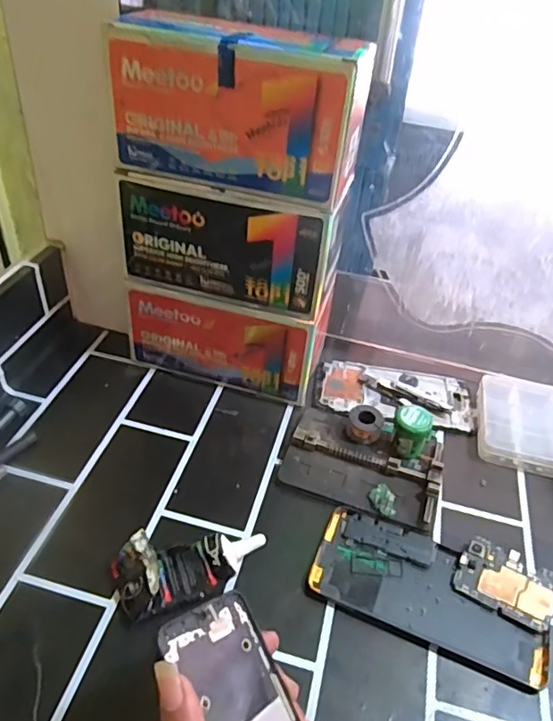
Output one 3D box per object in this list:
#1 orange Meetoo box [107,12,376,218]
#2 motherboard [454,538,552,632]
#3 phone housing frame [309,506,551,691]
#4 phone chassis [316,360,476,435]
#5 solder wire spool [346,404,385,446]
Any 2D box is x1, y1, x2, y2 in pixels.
[{"bbox_3d":[-0.023,-0.194,0.410,0.176,0.097,0.096,13,43,7],"label":"orange Meetoo box"},{"bbox_3d":[0.167,0.160,0.395,0.065,0.010,0.045,24,45,18],"label":"motherboard"},{"bbox_3d":[0.109,0.164,0.392,0.163,0.005,0.070,19,44,14],"label":"phone housing frame"},{"bbox_3d":[0.117,0.032,0.540,0.150,0.009,0.075,8,42,2],"label":"phone chassis"},{"bbox_3d":[0.079,0.058,0.486,0.030,0.024,0.027,20,44,14],"label":"solder wire spool"}]

